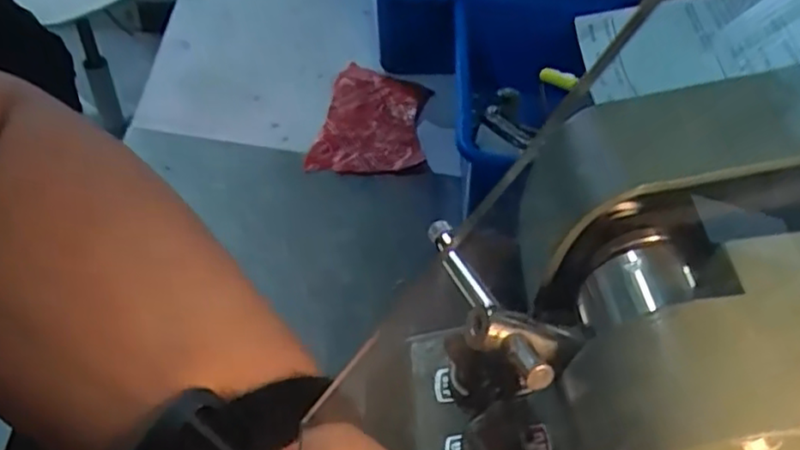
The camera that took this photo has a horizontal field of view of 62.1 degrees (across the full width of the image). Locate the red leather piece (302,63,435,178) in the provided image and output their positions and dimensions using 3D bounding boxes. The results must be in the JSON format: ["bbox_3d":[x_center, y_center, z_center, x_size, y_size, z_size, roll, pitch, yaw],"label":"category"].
[{"bbox_3d":[-0.013,-0.064,0.400,0.063,0.013,0.099,8,45,4],"label":"red leather piece"}]

